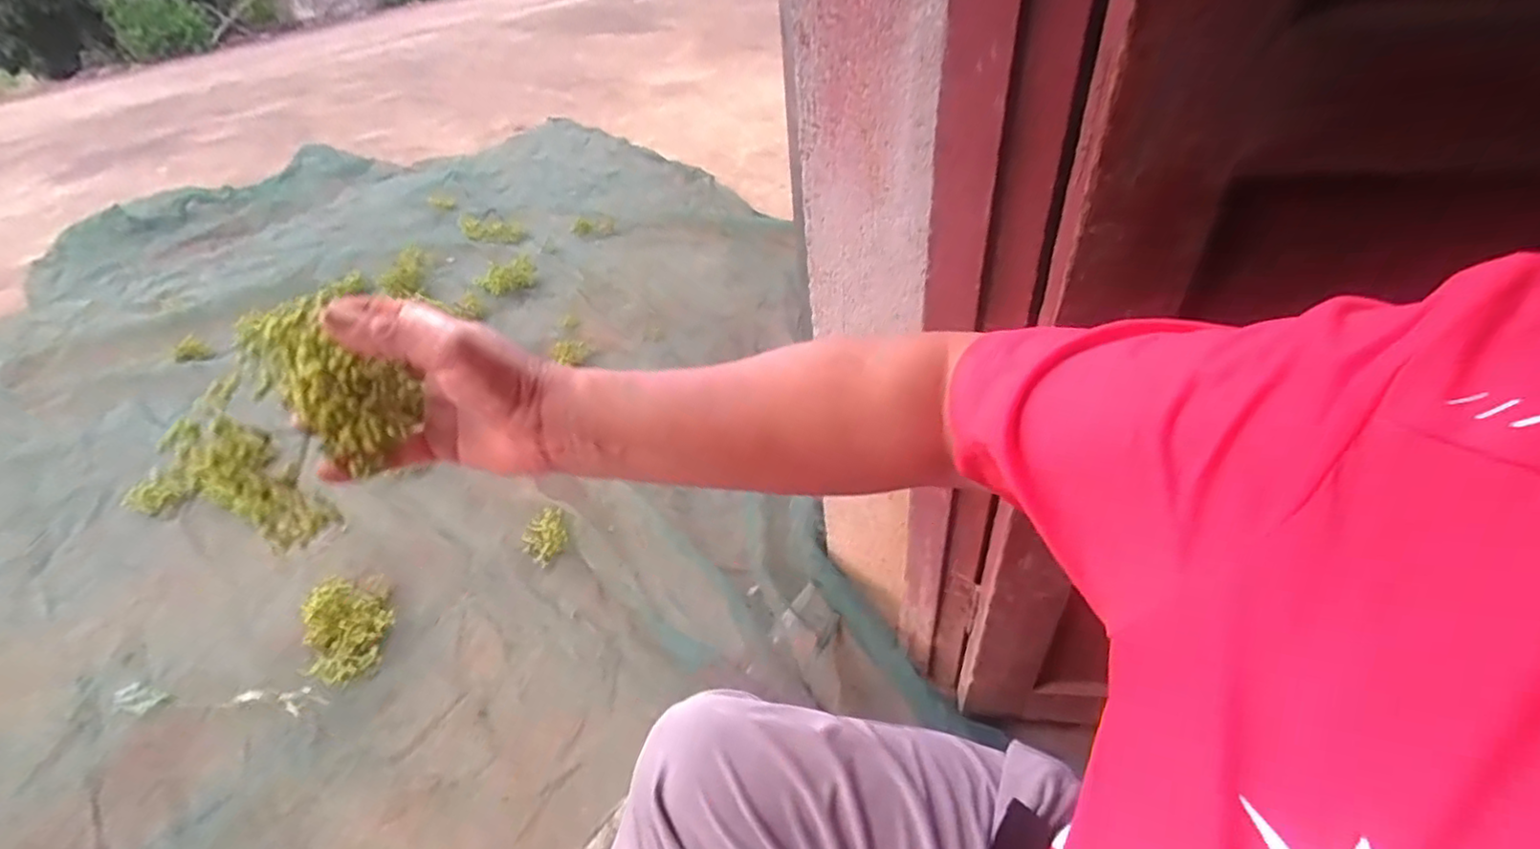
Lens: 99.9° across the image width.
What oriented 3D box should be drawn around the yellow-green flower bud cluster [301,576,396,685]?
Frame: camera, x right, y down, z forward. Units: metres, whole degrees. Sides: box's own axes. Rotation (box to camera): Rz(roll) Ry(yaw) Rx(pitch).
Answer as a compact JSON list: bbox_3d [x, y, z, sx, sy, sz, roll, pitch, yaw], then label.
[{"bbox_3d":[-0.746,0.350,1.136,0.139,0.058,0.193,-36,51,-29],"label":"yellow-green flower bud cluster"}]

